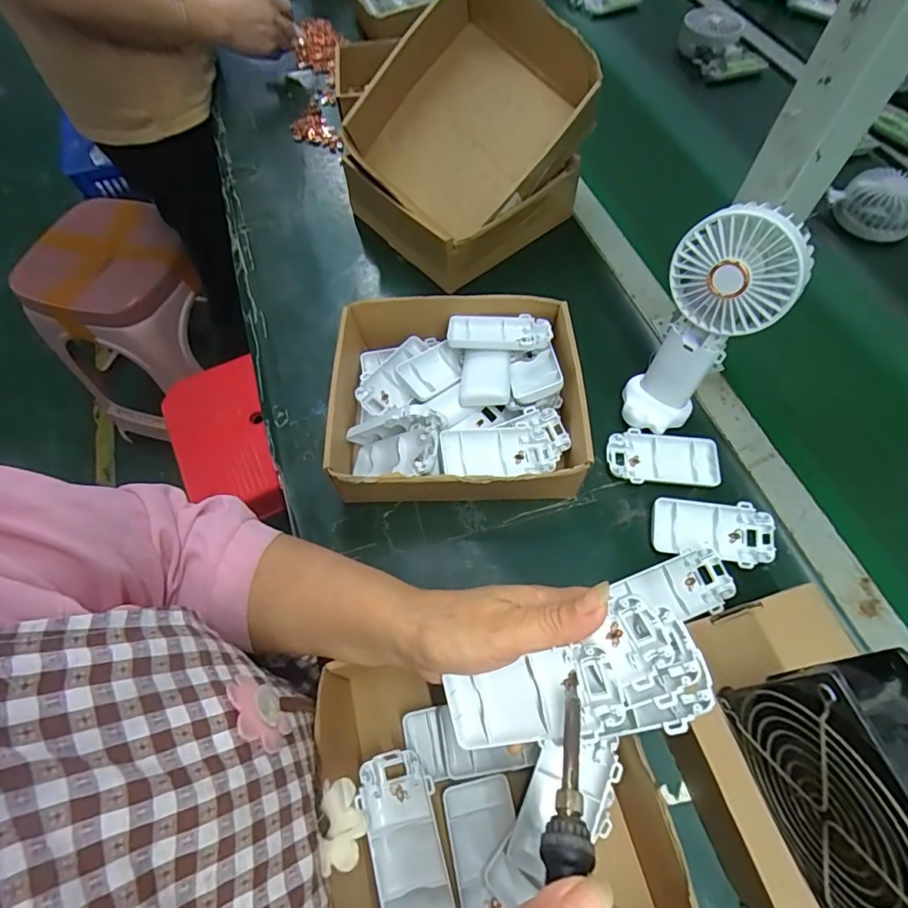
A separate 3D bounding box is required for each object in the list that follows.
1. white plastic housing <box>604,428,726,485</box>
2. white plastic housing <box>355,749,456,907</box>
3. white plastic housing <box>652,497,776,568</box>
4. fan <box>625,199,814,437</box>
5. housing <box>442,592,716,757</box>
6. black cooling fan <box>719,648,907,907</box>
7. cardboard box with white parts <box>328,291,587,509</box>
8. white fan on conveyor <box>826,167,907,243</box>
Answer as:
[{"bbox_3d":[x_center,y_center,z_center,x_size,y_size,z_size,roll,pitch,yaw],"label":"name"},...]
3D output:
[{"bbox_3d":[0.187,0.006,0.447,0.095,0.014,0.048,3,62,3],"label":"white plastic housing"},{"bbox_3d":[-0.031,0.248,0.323,0.048,0.025,0.095,-17,63,-8],"label":"white plastic housing"},{"bbox_3d":[0.216,0.064,0.413,0.096,0.013,0.049,4,62,4],"label":"white plastic housing"},{"bbox_3d":[0.195,-0.091,0.399,0.083,0.186,0.078,24,65,13],"label":"fan"},{"bbox_3d":[0.063,0.127,0.271,0.137,0.030,0.059,-22,62,11],"label":"housing"},{"bbox_3d":[0.201,0.168,0.245,0.046,0.114,0.121,-16,64,-5],"label":"black cooling fan"},{"bbox_3d":[0.005,-0.049,0.451,0.211,0.075,0.190,1,62,2],"label":"cardboard box with white parts"},{"bbox_3d":[0.498,-0.285,0.589,0.095,0.062,0.064,35,68,18],"label":"white fan on conveyor"}]

